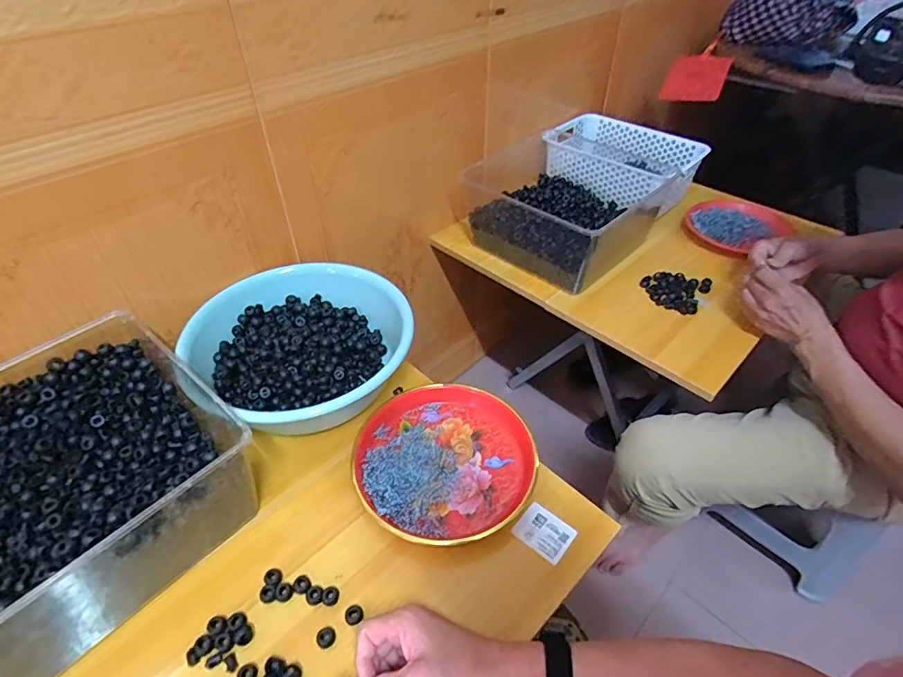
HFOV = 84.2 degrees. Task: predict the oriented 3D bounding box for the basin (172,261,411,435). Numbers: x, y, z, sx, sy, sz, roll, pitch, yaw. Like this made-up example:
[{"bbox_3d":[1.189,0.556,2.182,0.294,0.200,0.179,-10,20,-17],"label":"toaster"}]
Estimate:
[{"bbox_3d":[-0.205,0.000,0.697,0.262,0.109,0.234,19,47,19],"label":"basin"}]

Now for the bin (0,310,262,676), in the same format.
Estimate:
[{"bbox_3d":[-0.407,0.150,0.531,0.291,0.128,0.297,30,51,28],"label":"bin"}]

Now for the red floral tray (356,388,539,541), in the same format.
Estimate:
[{"bbox_3d":[-0.015,0.146,0.624,0.207,0.040,0.221,-31,52,-28],"label":"red floral tray"}]

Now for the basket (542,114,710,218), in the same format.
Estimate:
[{"bbox_3d":[0.367,-0.382,1.089,0.215,0.095,0.319,-31,52,-28],"label":"basket"}]

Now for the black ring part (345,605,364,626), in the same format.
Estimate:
[{"bbox_3d":[-0.097,0.276,0.499,0.017,0.005,0.018,0,44,0],"label":"black ring part"}]

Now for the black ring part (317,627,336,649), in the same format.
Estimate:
[{"bbox_3d":[-0.122,0.289,0.485,0.019,0.004,0.017,-32,52,-29],"label":"black ring part"}]

